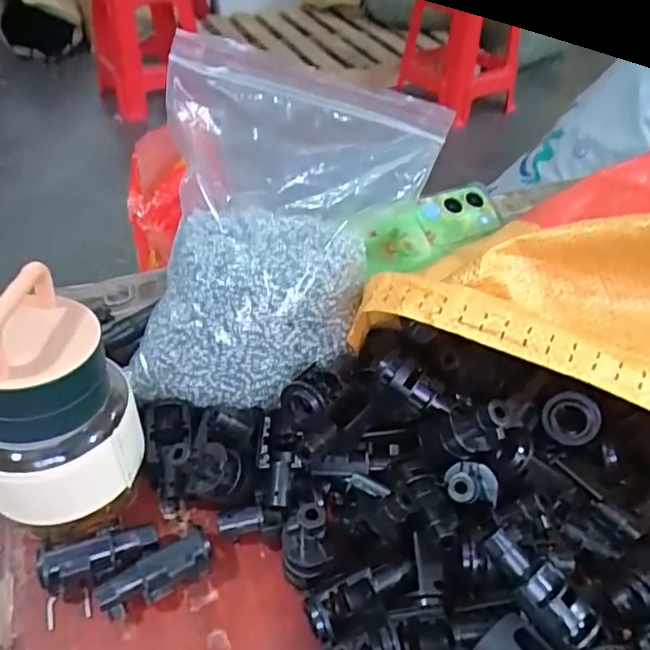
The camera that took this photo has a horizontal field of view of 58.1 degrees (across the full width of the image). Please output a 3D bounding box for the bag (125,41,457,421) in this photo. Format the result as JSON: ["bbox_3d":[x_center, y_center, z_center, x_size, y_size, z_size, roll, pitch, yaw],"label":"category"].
[{"bbox_3d":[-0.021,-0.054,0.336,0.151,0.155,0.156,9,43,9],"label":"bag"}]

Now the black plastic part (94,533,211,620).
[{"bbox_3d":[-0.079,0.120,0.277,0.052,0.026,0.014,-19,46,-20],"label":"black plastic part"}]

